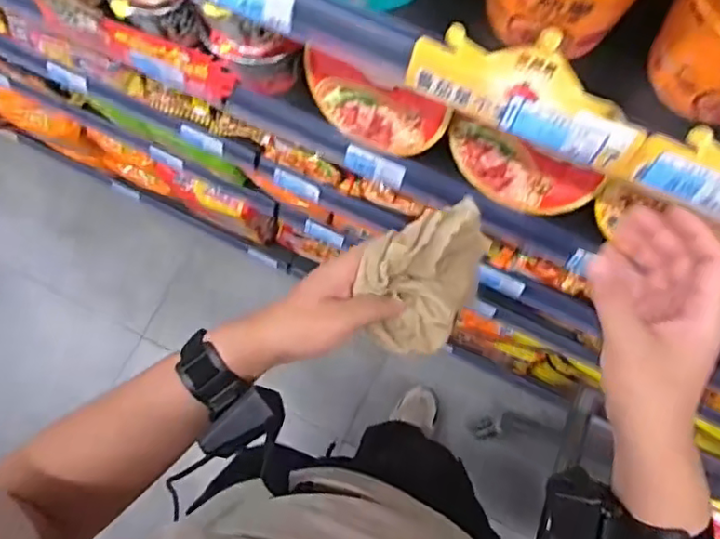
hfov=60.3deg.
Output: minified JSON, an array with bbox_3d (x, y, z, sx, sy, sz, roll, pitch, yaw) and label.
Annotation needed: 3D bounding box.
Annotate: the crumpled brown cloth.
[{"bbox_3d":[0.056,-0.002,0.506,0.086,0.076,0.132,34,80,8],"label":"crumpled brown cloth"}]

